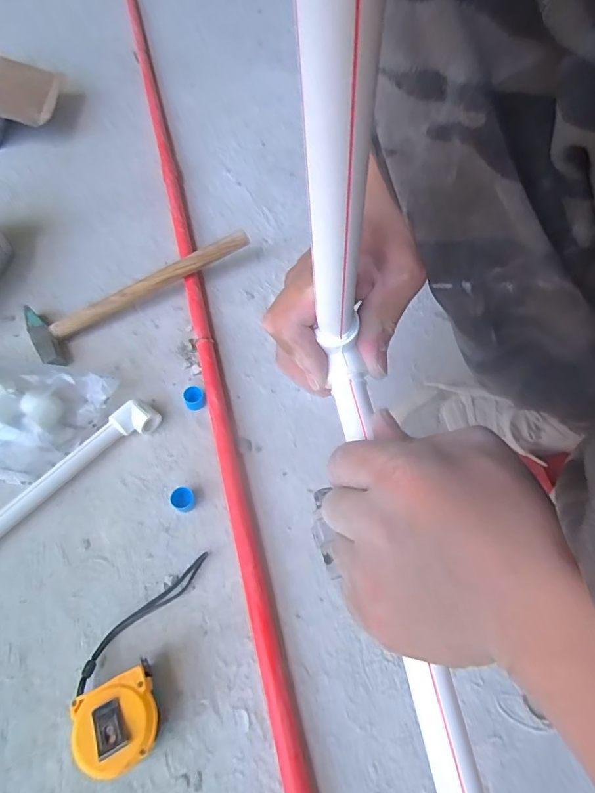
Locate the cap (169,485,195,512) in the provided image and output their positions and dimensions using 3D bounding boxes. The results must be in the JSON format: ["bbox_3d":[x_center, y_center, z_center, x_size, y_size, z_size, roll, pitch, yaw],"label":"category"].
[{"bbox_3d":[-0.119,0.110,0.453,0.024,0.023,0.024,1,59,-1],"label":"cap"}]

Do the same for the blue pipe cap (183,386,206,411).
[{"bbox_3d":[-0.122,0.003,0.515,0.024,0.022,0.023,1,59,-1],"label":"blue pipe cap"}]

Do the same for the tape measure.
[{"bbox_3d":[-0.142,0.218,0.376,0.080,0.041,0.167,6,59,2],"label":"tape measure"}]

